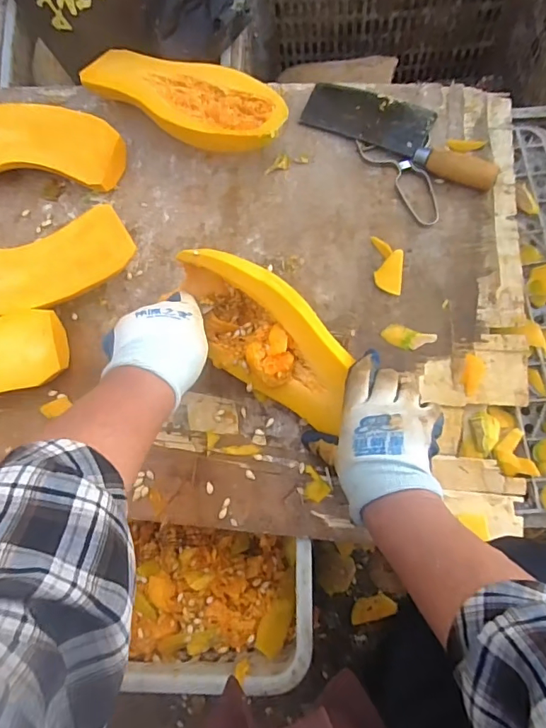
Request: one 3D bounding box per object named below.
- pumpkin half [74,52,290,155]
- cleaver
[{"bbox_3d":[-0.121,-0.365,0.640,0.316,0.074,0.143,37,80,16],"label":"pumpkin half"},{"bbox_3d":[0.171,-0.318,0.623,0.283,0.042,0.092,30,76,14],"label":"cleaver"}]

